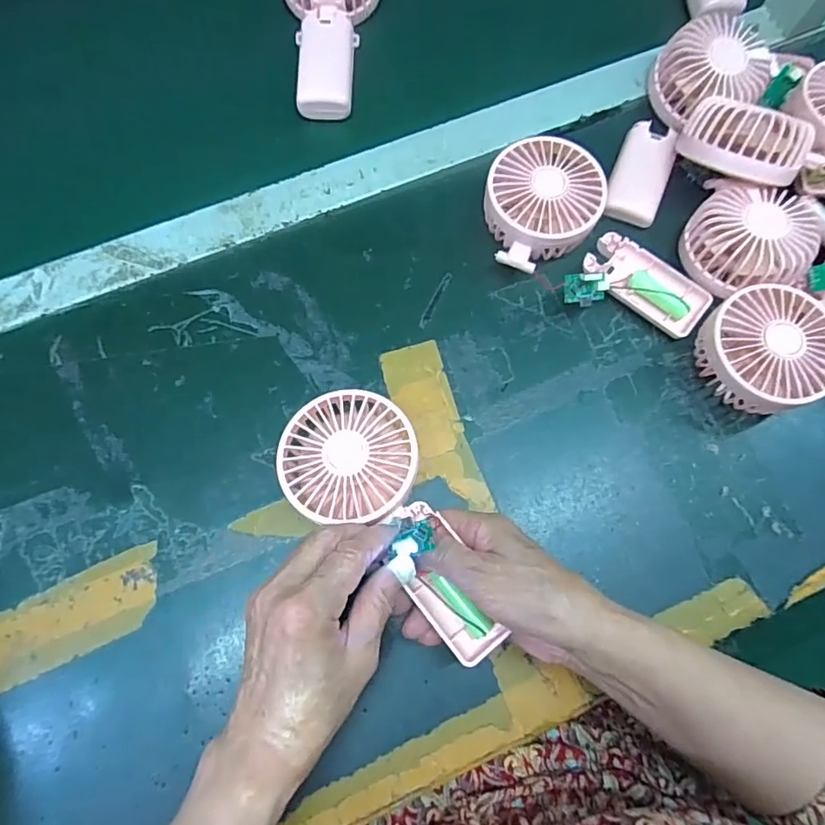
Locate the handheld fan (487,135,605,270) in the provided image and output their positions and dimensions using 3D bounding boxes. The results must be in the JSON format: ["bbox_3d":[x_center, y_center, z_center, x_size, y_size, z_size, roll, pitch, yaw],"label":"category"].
[{"bbox_3d":[0.096,-0.158,0.402,0.089,0.041,0.084,0,75,-1],"label":"handheld fan"}]

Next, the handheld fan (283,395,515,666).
[{"bbox_3d":[-0.013,0.065,0.315,0.079,0.029,0.181,-33,78,-10],"label":"handheld fan"}]

